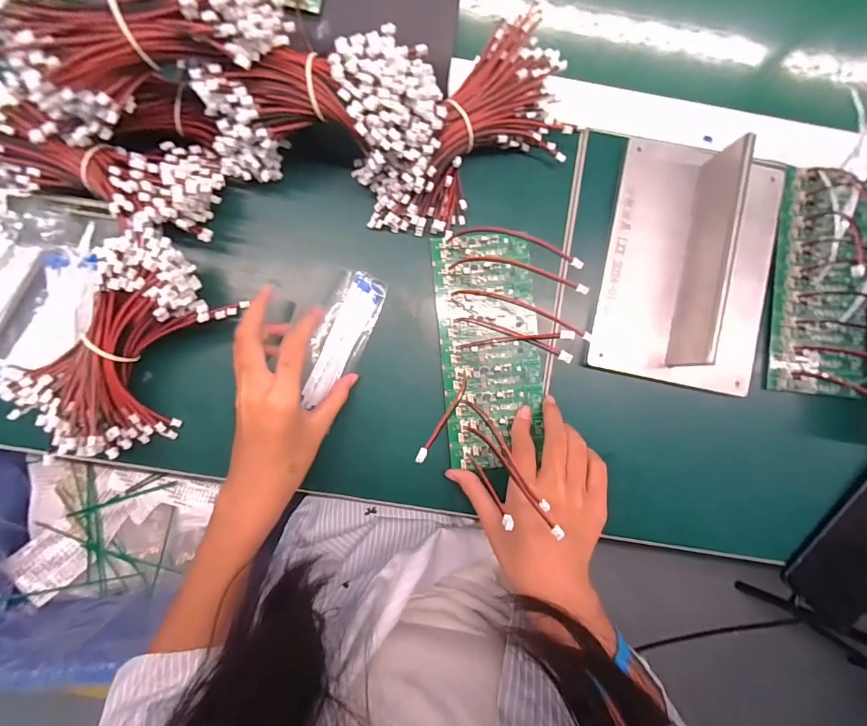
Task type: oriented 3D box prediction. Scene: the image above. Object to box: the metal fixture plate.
[{"bbox_3d":[0.223,-0.086,0.346,0.141,0.062,0.195,11,87,-2],"label":"metal fixture plate"}]

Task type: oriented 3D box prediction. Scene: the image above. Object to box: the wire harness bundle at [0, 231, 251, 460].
[{"bbox_3d":[-0.230,-0.010,0.319,0.104,0.040,0.165,37,86,0],"label":"wire harness bundle"}]

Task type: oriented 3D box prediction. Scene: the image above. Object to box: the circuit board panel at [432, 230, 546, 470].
[{"bbox_3d":[0.046,-0.012,0.362,0.087,0.006,0.194,0,88,-4],"label":"circuit board panel"}]

